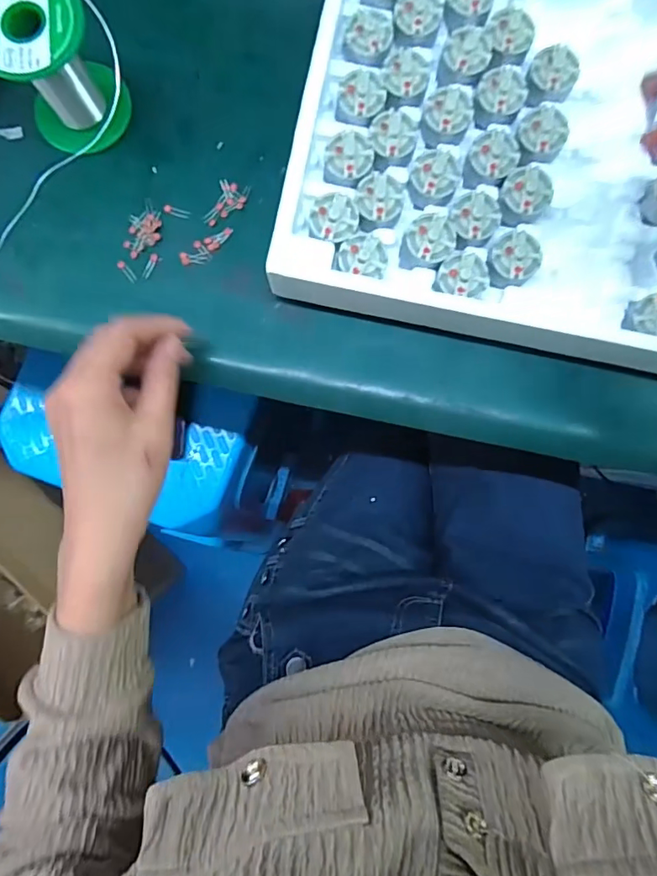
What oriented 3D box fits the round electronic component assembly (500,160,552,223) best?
[{"bbox_3d":[0.127,-0.157,0.320,0.032,0.017,0.032,0,87,0],"label":"round electronic component assembly"}]

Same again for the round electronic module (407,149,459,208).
[{"bbox_3d":[0.068,-0.168,0.322,0.030,0.019,0.032,14,87,1],"label":"round electronic module"}]

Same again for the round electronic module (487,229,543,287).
[{"bbox_3d":[0.118,-0.114,0.316,0.031,0.016,0.030,0,87,0],"label":"round electronic module"}]

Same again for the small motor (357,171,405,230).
[{"bbox_3d":[0.033,-0.153,0.319,0.029,0.016,0.033,0,87,0],"label":"small motor"}]

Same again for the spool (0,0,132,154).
[{"bbox_3d":[-0.178,-0.240,0.330,0.066,0.079,0.068,0,87,0],"label":"spool"}]

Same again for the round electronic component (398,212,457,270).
[{"bbox_3d":[0.064,-0.125,0.319,0.031,0.023,0.034,0,87,0],"label":"round electronic component"}]

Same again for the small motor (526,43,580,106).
[{"bbox_3d":[0.145,-0.236,0.324,0.030,0.016,0.028,-6,87,0],"label":"small motor"}]

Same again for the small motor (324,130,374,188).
[{"bbox_3d":[0.014,-0.180,0.323,0.029,0.020,0.034,34,88,2],"label":"small motor"}]

